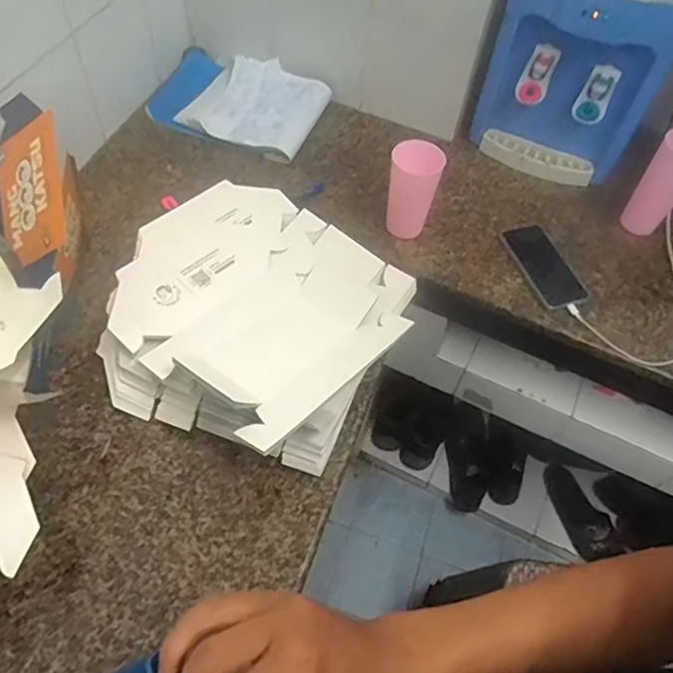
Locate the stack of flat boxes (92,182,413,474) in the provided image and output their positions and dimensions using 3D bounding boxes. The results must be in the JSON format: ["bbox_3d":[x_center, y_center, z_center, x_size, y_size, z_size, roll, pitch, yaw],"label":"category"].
[{"bbox_3d":[-0.107,-0.037,0.785,0.361,0.104,0.371,29,58,14],"label":"stack of flat boxes"}]

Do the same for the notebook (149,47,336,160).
[{"bbox_3d":[-0.192,-0.468,1.117,0.323,0.035,0.246,19,56,8],"label":"notebook"}]

